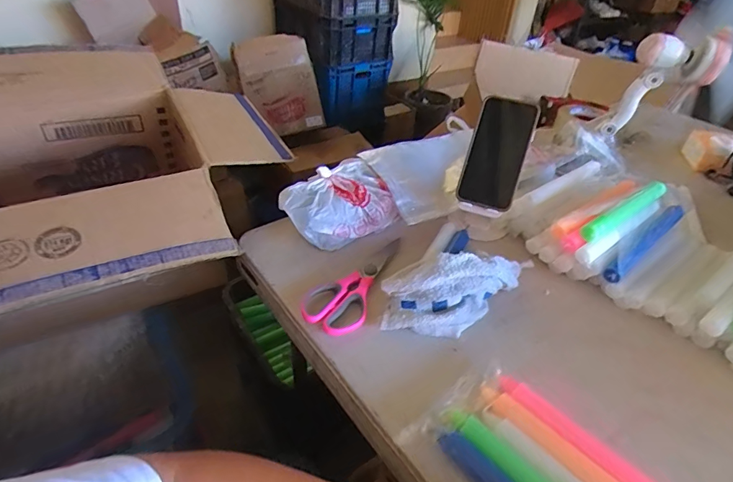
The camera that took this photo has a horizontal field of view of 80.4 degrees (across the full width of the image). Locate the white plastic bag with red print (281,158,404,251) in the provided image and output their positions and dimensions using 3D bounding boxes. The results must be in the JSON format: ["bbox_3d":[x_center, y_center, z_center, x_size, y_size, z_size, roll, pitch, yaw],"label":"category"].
[{"bbox_3d":[-0.045,-0.052,0.627,0.154,0.073,0.101,-16,42,-23],"label":"white plastic bag with red print"}]

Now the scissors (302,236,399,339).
[{"bbox_3d":[-0.014,0.045,0.563,0.074,0.008,0.185,18,40,17],"label":"scissors"}]

